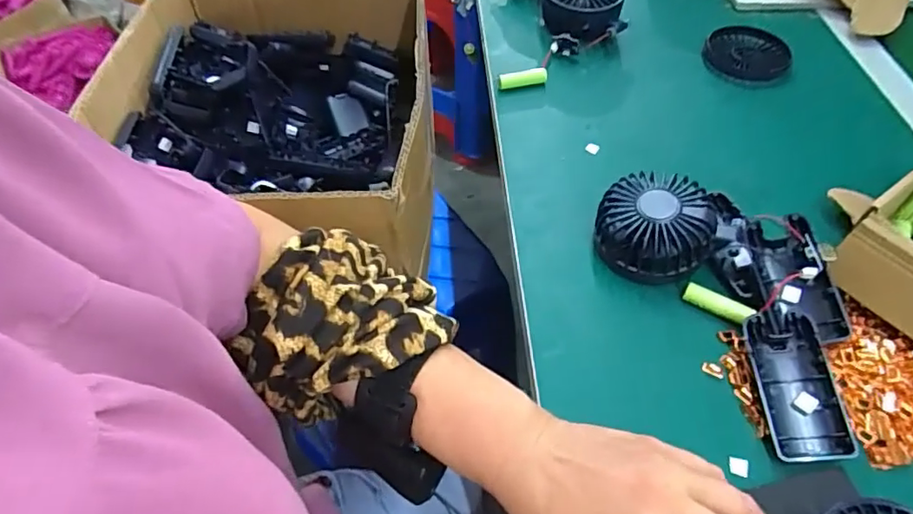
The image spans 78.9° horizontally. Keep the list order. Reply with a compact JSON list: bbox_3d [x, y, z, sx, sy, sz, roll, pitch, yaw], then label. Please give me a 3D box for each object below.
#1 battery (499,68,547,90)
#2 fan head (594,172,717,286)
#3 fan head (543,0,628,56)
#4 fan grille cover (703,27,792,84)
[{"bbox_3d":[0.068,-0.181,0.569,0.050,0.015,0.014,-11,55,-9],"label":"battery"},{"bbox_3d":[0.150,-0.023,0.423,0.085,0.047,0.072,17,57,15],"label":"fan head"},{"bbox_3d":[0.139,-0.270,0.614,0.085,0.049,0.099,-5,54,-1],"label":"fan head"},{"bbox_3d":[0.314,-0.218,0.599,0.080,0.013,0.088,8,54,4],"label":"fan grille cover"}]

